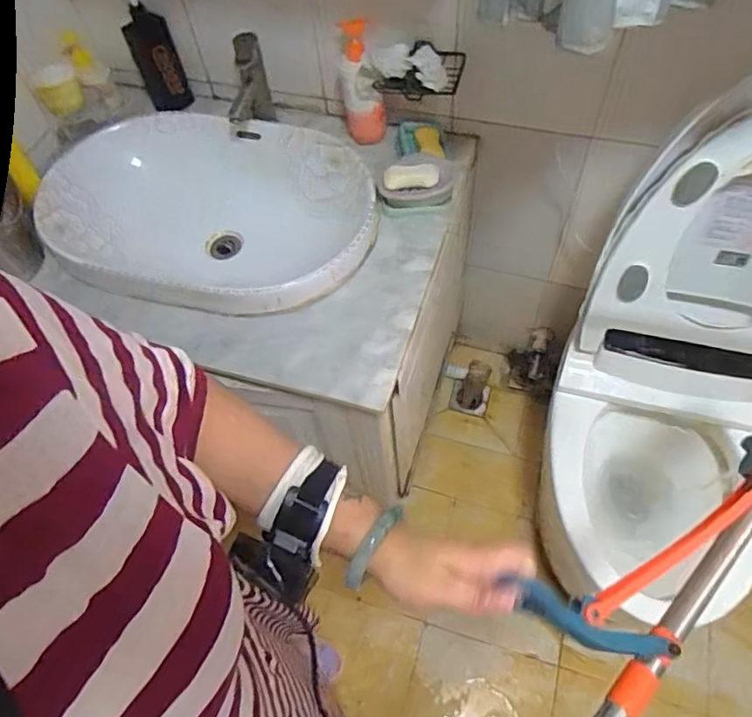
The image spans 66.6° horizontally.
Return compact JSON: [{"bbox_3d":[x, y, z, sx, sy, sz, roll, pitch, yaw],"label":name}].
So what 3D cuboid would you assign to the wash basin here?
[{"bbox_3d":[-0.289,-0.239,1.021,0.561,0.147,0.392,15,62,12],"label":"wash basin"}]

